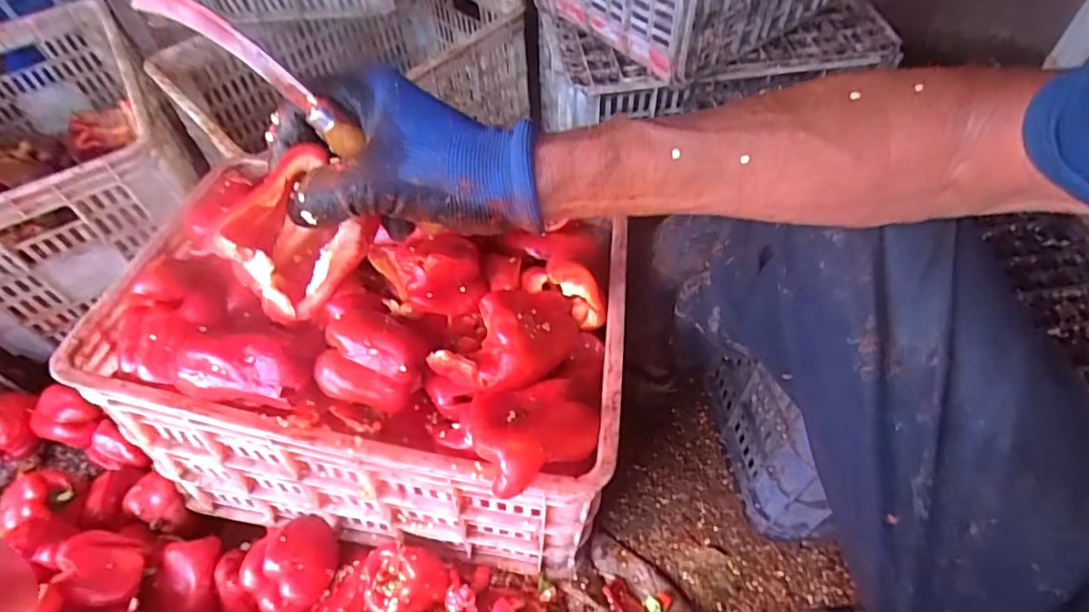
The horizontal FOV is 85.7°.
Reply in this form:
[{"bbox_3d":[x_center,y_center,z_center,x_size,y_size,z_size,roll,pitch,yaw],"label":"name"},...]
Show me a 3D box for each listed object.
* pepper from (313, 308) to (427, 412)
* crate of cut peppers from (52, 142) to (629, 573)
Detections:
[{"bbox_3d":[-0.151,0.045,0.507,0.088,0.055,0.071,6,54,7],"label":"pepper"},{"bbox_3d":[-0.170,0.086,0.637,0.497,0.299,0.271,10,54,10],"label":"crate of cut peppers"}]

